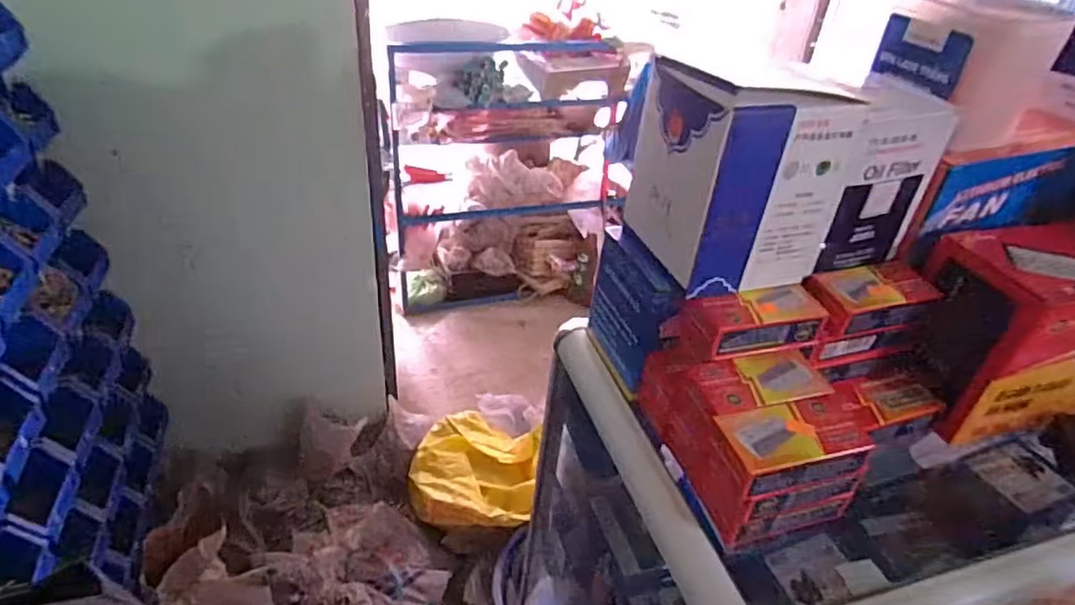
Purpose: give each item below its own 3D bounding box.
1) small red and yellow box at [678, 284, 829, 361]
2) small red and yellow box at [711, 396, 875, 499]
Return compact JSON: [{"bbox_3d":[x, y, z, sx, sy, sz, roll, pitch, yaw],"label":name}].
[{"bbox_3d":[0.185,0.017,0.534,0.120,0.042,0.042,-5,38,-15],"label":"small red and yellow box"},{"bbox_3d":[0.191,0.106,0.473,0.110,0.039,0.055,-6,38,-16],"label":"small red and yellow box"}]

